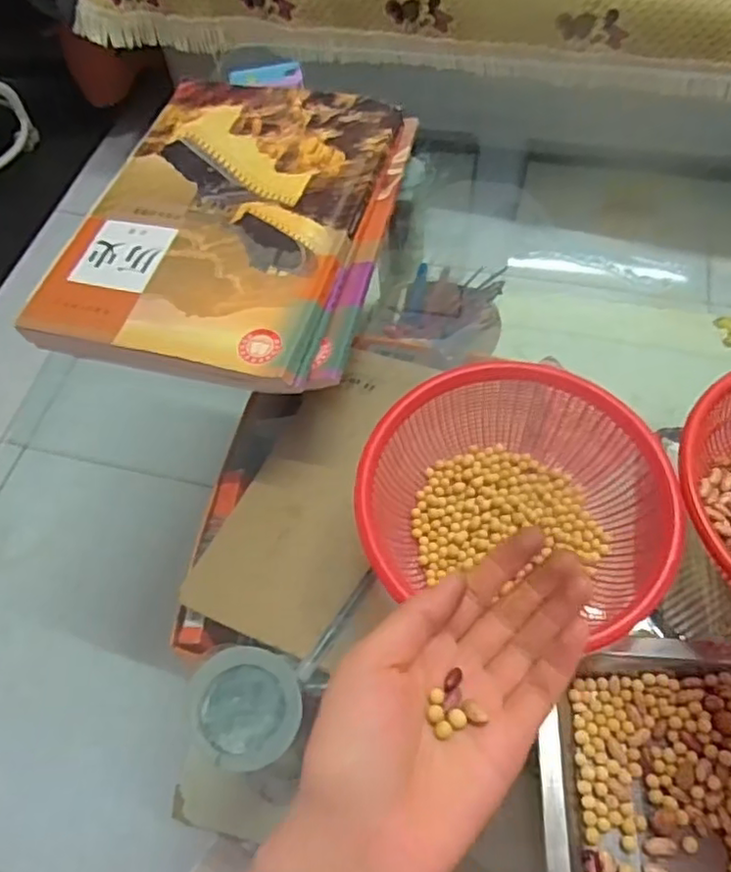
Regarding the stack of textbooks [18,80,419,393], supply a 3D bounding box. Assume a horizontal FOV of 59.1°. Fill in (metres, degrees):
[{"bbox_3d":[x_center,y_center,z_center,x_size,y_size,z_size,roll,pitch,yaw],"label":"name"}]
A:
[{"bbox_3d":[-0.097,-0.170,0.508,0.234,0.028,0.303,15,62,12],"label":"stack of textbooks"}]

